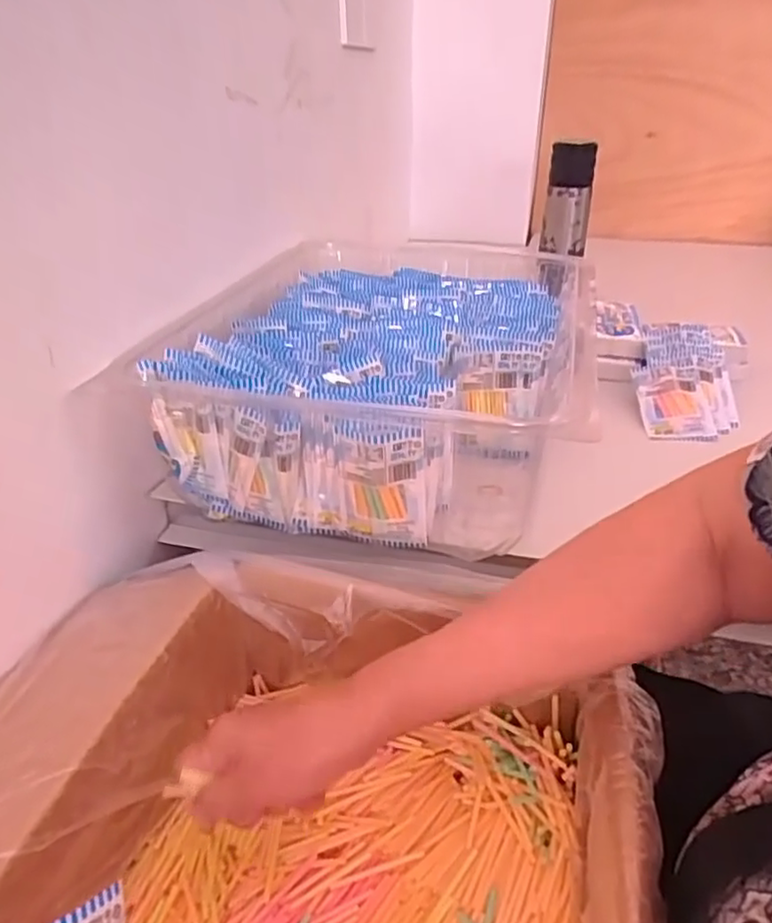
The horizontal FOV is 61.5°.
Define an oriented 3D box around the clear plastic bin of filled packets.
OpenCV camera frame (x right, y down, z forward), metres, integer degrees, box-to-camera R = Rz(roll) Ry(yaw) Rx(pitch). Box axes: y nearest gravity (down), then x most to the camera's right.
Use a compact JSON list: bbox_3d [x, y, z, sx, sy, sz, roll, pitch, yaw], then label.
[{"bbox_3d":[0.006,-0.099,0.634,0.326,0.116,0.447,7,32,12],"label":"clear plastic bin of filled packets"}]

